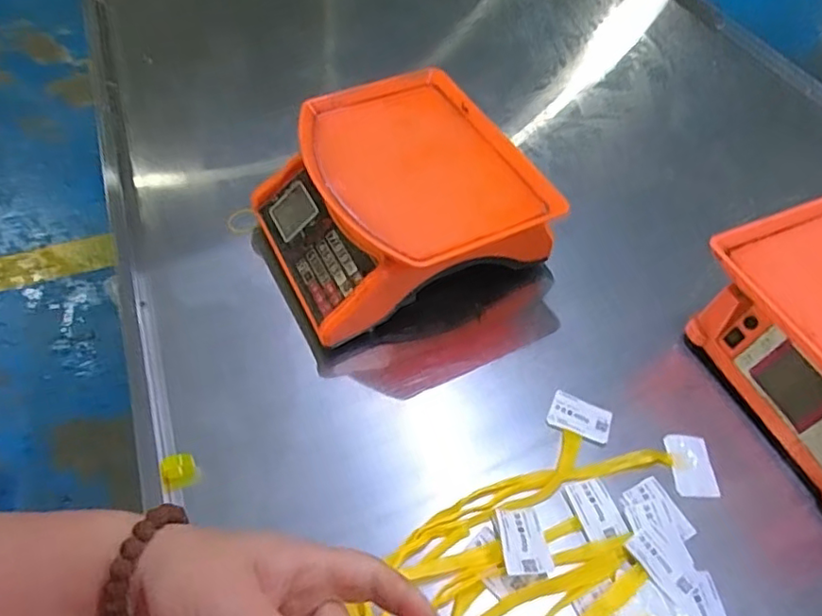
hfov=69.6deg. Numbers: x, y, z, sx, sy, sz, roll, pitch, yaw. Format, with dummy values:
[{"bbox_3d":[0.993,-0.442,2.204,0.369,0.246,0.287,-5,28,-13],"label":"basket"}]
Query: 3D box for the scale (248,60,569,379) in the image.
[{"bbox_3d":[-0.023,-0.104,0.694,0.282,0.158,0.279,-25,58,-19],"label":"scale"}]

